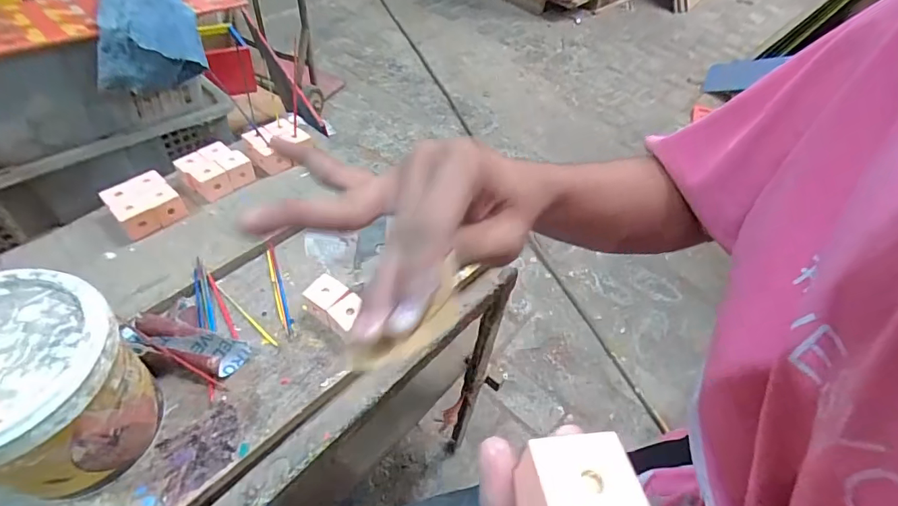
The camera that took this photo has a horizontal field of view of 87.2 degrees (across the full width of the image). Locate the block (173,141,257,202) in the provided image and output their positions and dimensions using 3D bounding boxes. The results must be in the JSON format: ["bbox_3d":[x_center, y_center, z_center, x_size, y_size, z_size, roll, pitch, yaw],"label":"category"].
[{"bbox_3d":[-0.279,-0.101,0.566,0.067,0.027,0.064,-31,59,-29],"label":"block"}]

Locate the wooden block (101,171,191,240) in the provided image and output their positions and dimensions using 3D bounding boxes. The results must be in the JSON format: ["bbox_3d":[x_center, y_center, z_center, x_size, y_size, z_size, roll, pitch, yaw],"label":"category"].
[{"bbox_3d":[-0.337,-0.055,0.521,0.062,0.027,0.065,-34,60,-31],"label":"wooden block"}]

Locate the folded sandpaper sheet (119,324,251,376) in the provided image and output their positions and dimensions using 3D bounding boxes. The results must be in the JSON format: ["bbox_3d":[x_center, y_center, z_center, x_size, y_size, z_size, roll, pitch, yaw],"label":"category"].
[{"bbox_3d":[-0.232,0.081,0.412,0.103,0.030,0.034,9,48,2],"label":"folded sandpaper sheet"}]

